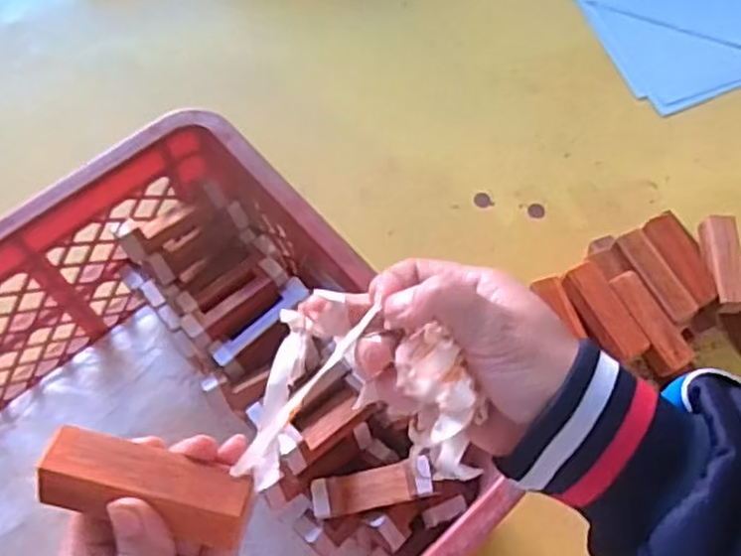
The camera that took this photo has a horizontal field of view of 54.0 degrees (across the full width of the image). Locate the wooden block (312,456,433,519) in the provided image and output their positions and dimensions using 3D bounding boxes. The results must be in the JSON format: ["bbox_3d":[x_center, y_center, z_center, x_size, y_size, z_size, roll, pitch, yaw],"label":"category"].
[{"bbox_3d":[0.002,0.129,0.448,0.077,0.016,0.022,-19,65,15],"label":"wooden block"}]

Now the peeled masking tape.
[{"bbox_3d":[0.001,0.042,0.291,0.088,0.043,0.080,7,66,2],"label":"peeled masking tape"}]

